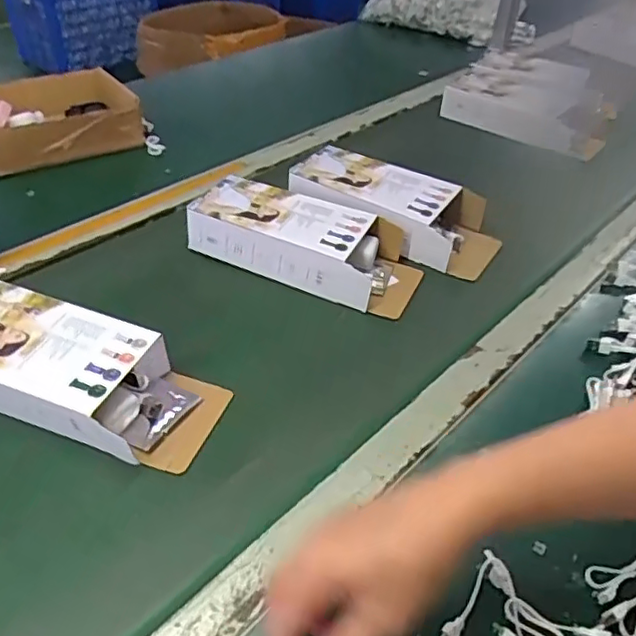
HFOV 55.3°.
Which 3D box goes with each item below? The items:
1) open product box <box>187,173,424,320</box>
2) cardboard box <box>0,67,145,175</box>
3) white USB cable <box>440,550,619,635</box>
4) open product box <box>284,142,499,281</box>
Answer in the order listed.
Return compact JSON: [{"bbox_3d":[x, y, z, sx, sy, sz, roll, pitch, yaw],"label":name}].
[{"bbox_3d":[-0.014,-0.091,0.673,0.252,0.054,0.110,17,41,19],"label":"open product box"},{"bbox_3d":[-0.378,-0.294,0.879,0.204,0.061,0.198,-18,48,-21],"label":"cardboard box"},{"bbox_3d":[0.135,0.198,0.378,0.095,0.014,0.067,28,49,23],"label":"white USB cable"},{"bbox_3d":[0.094,-0.137,0.737,0.252,0.062,0.109,21,41,21],"label":"open product box"}]

